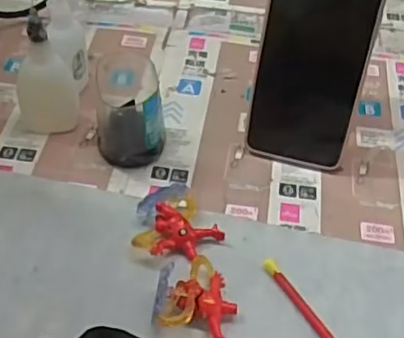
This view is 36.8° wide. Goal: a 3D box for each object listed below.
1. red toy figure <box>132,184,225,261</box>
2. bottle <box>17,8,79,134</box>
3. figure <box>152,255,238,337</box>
[{"bbox_3d":[-0.019,0.037,0.408,0.054,0.024,0.046,-18,50,-18],"label":"red toy figure"},{"bbox_3d":[-0.121,-0.073,0.462,0.046,0.091,0.037,-10,48,-11],"label":"bottle"},{"bbox_3d":[-0.002,0.074,0.368,0.047,0.026,0.056,9,47,6],"label":"figure"}]

